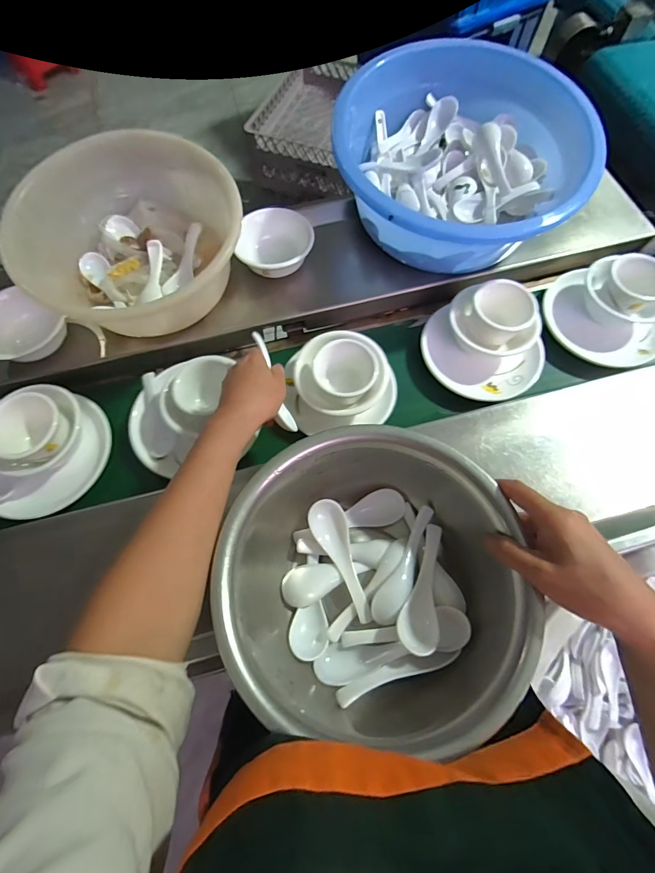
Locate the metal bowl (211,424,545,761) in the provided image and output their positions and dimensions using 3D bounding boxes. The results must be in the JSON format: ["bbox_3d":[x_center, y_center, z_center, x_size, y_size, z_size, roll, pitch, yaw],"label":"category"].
[{"bbox_3d":[0.038,0.116,0.344,0.241,0.102,0.234,0,68,0],"label":"metal bowl"}]

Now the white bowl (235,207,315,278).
[{"bbox_3d":[-0.072,-0.261,0.532,0.108,0.043,0.090,-10,68,-4],"label":"white bowl"}]

